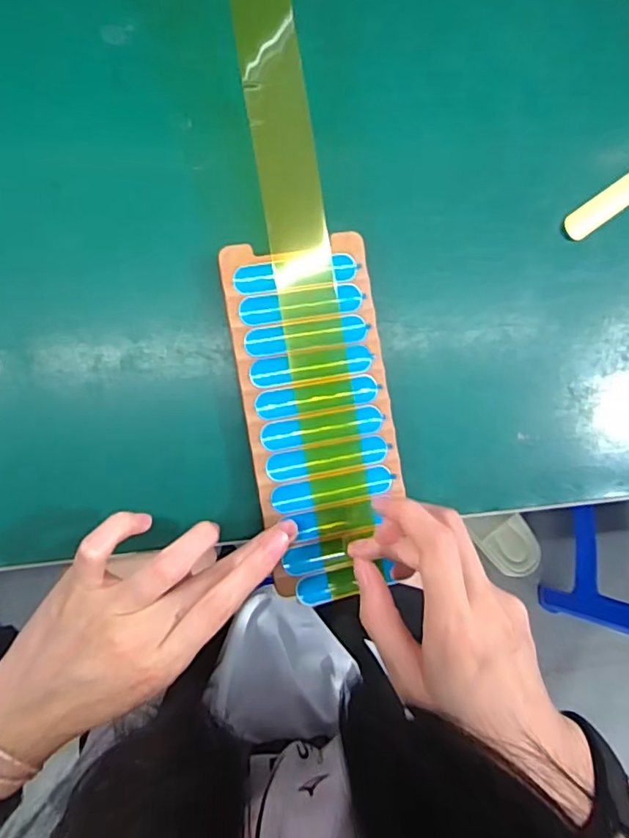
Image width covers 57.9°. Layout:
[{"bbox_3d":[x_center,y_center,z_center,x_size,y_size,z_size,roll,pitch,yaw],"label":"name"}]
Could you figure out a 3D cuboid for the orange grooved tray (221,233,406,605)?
[{"bbox_3d":[0.004,0.000,0.286,0.077,0.016,0.174,-7,93,-9],"label":"orange grooved tray"}]

